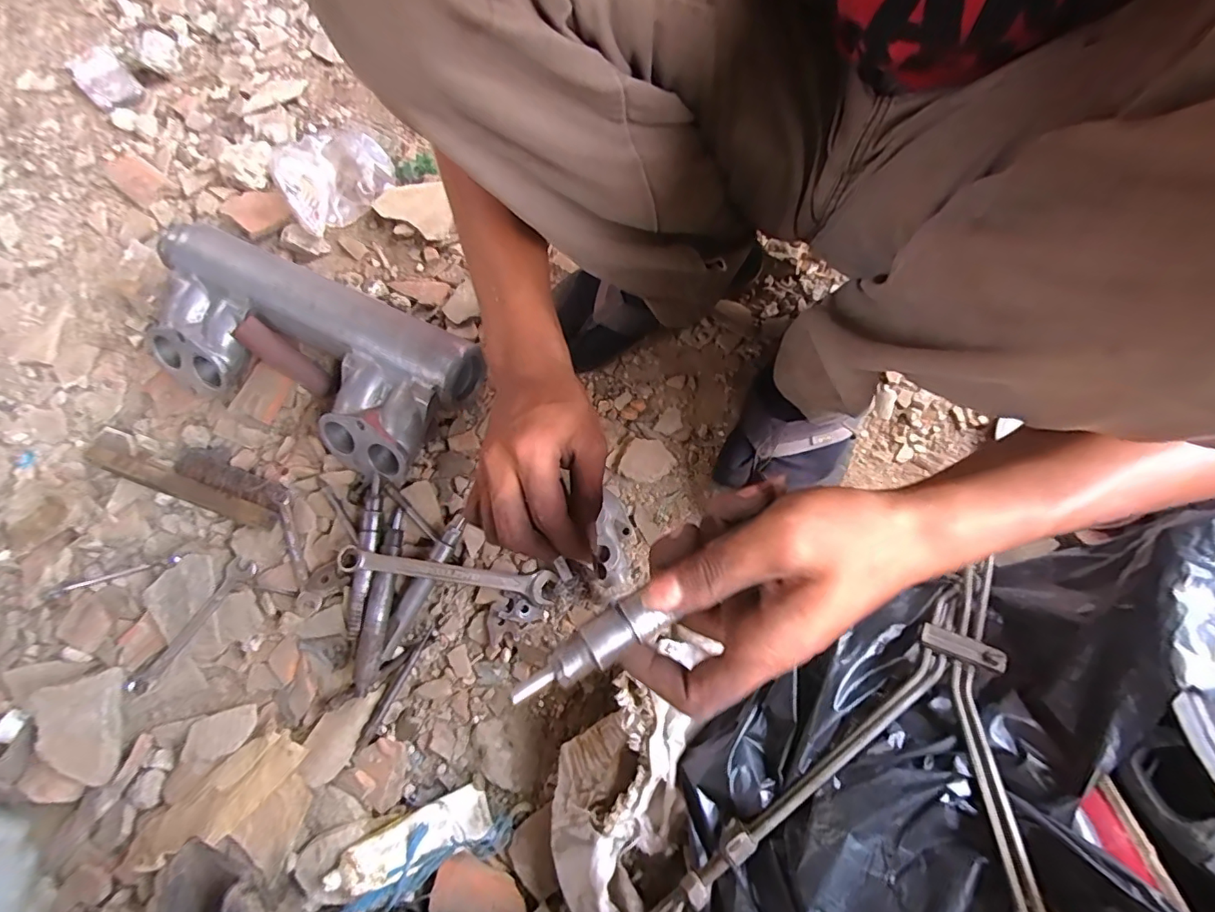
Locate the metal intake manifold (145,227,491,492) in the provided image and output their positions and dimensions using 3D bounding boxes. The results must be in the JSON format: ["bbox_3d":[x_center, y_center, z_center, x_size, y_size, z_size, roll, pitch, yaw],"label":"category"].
[{"bbox_3d":[-0.322,-0.109,0.542,0.351,0.090,0.162,23,75,9],"label":"metal intake manifold"}]

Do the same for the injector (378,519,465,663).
[{"bbox_3d":[-0.181,0.127,0.498,0.018,0.024,0.145,27,76,10],"label":"injector"}]

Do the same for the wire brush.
[{"bbox_3d":[-0.445,0.019,0.537,0.233,0.035,0.048,19,75,8],"label":"wire brush"}]

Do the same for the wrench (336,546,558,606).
[{"bbox_3d":[-0.153,0.110,0.491,0.203,0.010,0.030,11,88,-3],"label":"wrench"}]

